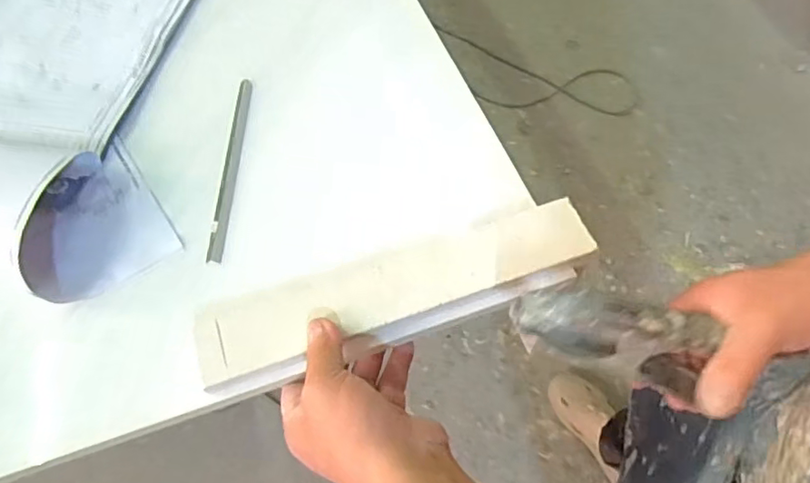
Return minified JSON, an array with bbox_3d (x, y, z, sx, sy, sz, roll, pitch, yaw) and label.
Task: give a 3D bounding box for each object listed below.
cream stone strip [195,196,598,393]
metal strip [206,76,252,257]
[{"bbox_3d":[-0.002,0.035,0.421,0.289,0.018,0.067,-17,62,-9],"label":"cream stone strip"},{"bbox_3d":[-0.150,-0.066,0.495,0.015,0.010,0.191,0,61,-1],"label":"metal strip"}]

